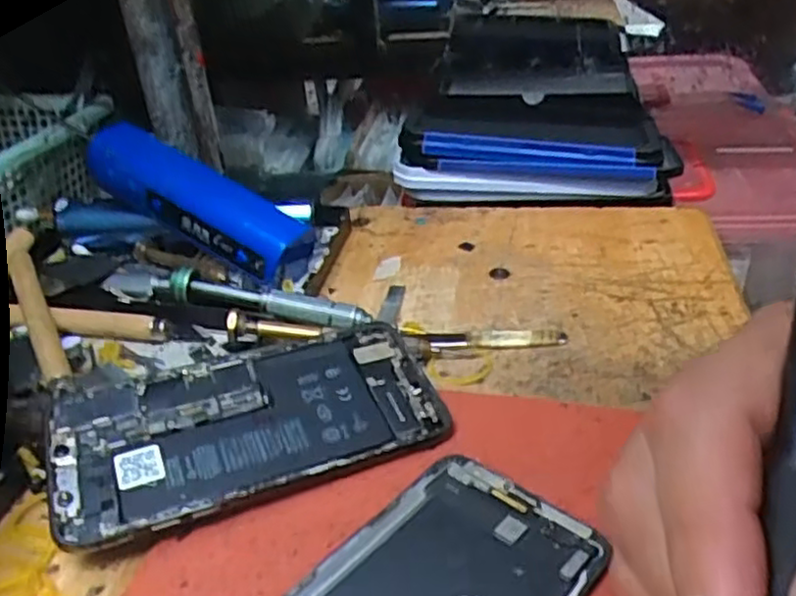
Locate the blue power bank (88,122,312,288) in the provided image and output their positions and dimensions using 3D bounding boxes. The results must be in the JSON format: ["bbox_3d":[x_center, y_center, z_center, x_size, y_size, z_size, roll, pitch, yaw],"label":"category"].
[{"bbox_3d":[-0.110,-0.053,0.388,0.120,0.032,0.033,30,40,10],"label":"blue power bank"}]

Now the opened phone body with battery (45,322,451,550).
[{"bbox_3d":[-0.056,0.045,0.272,0.139,0.004,0.073,-11,41,-17],"label":"opened phone body with battery"}]

